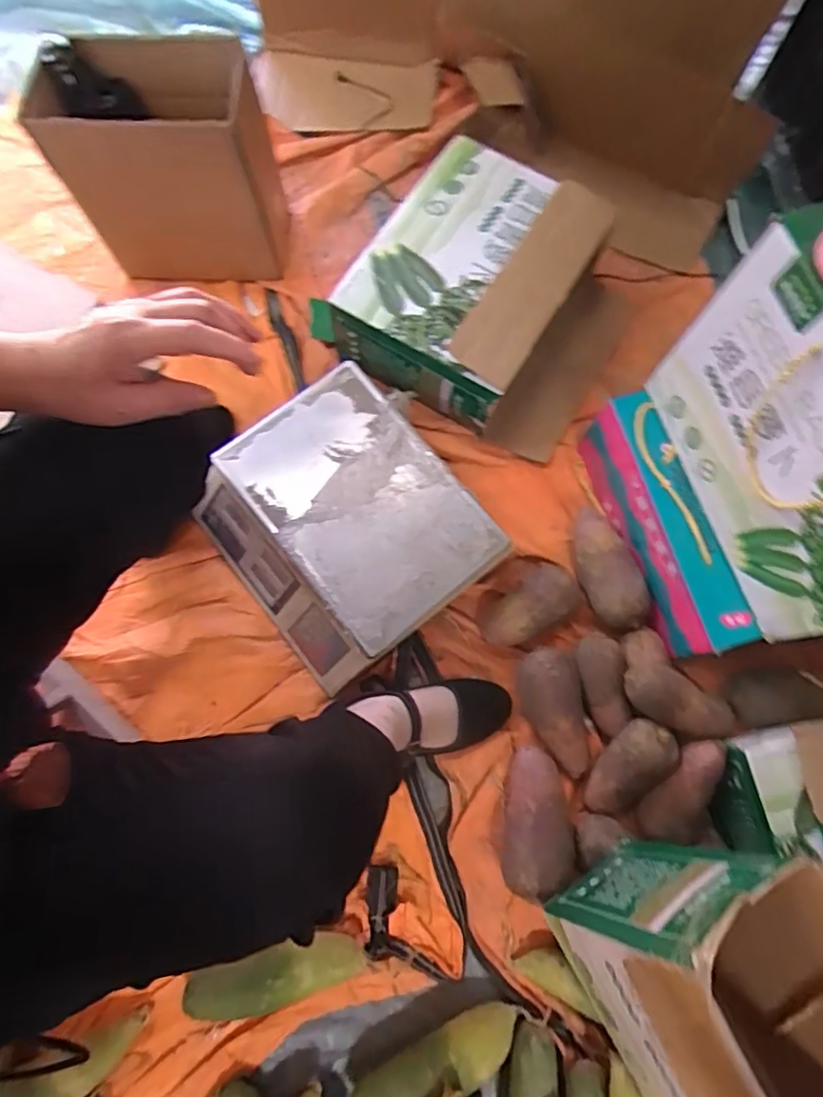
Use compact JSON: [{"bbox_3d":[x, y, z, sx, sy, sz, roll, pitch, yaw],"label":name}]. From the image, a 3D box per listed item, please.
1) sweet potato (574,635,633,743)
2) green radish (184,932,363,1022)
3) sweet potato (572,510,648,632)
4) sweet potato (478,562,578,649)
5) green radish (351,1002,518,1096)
[{"bbox_3d":[0.244,0.175,0.734,0.048,0.048,0.126,-8,75,-3],"label":"sweet potato"},{"bbox_3d":[-0.158,0.487,0.658,0.204,0.059,0.059,-17,76,-6],"label":"green radish"},{"bbox_3d":[0.258,0.025,0.771,0.071,0.071,0.167,-12,75,-5],"label":"sweet potato"},{"bbox_3d":[0.154,0.078,0.771,0.139,0.066,0.073,-29,77,-9],"label":"sweet potato"},{"bbox_3d":[0.025,0.568,0.630,0.204,0.063,0.053,-22,76,-7],"label":"green radish"}]

